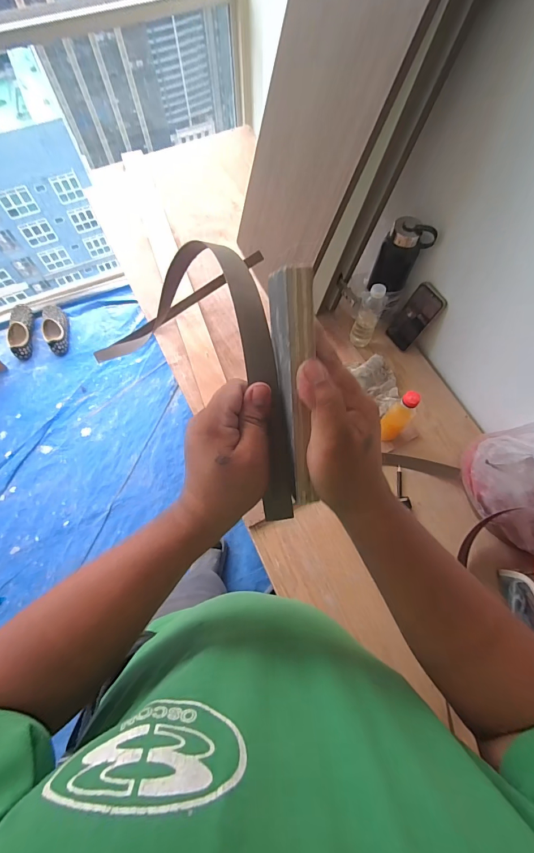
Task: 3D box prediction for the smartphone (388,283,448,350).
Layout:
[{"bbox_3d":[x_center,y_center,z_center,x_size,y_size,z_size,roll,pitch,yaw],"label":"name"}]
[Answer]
[{"bbox_3d":[0.364,-0.269,0.874,0.018,0.167,0.080,-33,75,-28],"label":"smartphone"}]

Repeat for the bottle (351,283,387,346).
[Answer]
[{"bbox_3d":[0.246,-0.266,0.861,0.056,0.171,0.045,21,69,9],"label":"bottle"}]

